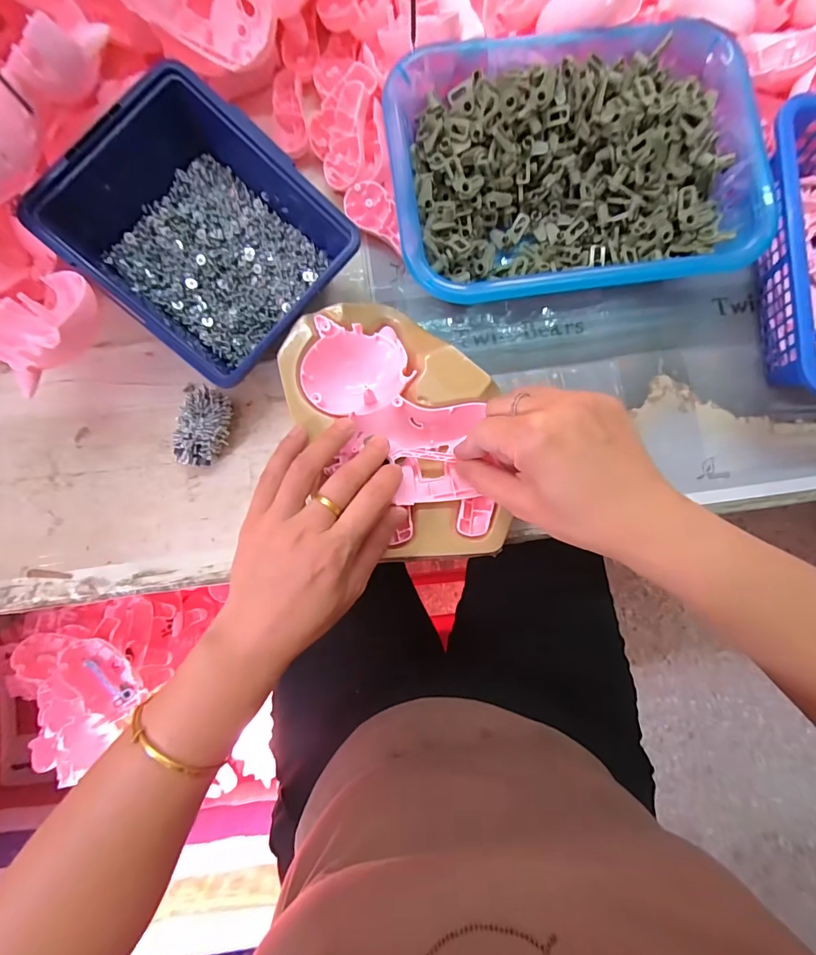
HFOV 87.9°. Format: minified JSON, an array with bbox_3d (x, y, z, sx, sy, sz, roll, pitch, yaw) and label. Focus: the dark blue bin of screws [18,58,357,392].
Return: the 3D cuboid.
[{"bbox_3d":[-0.132,-0.159,0.288,0.158,0.067,0.142,41,85,3],"label":"dark blue bin of screws"}]

